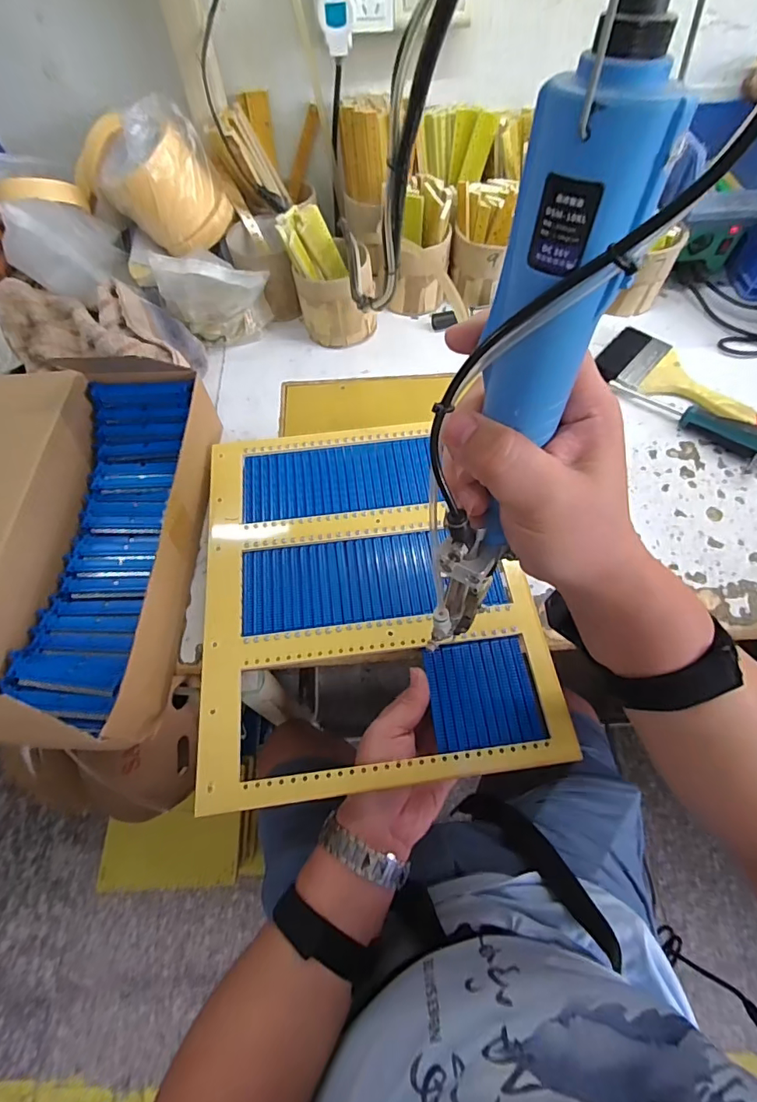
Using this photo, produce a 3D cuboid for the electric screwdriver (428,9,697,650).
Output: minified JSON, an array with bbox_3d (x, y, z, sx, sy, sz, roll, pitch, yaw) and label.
[{"bbox_3d":[0.051,-0.039,0.229,0.051,0.285,0.035,6,50,0],"label":"electric screwdriver"}]

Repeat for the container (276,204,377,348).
[{"bbox_3d":[-0.062,-0.350,0.615,0.105,0.126,0.107,-9,62,-4],"label":"container"}]

